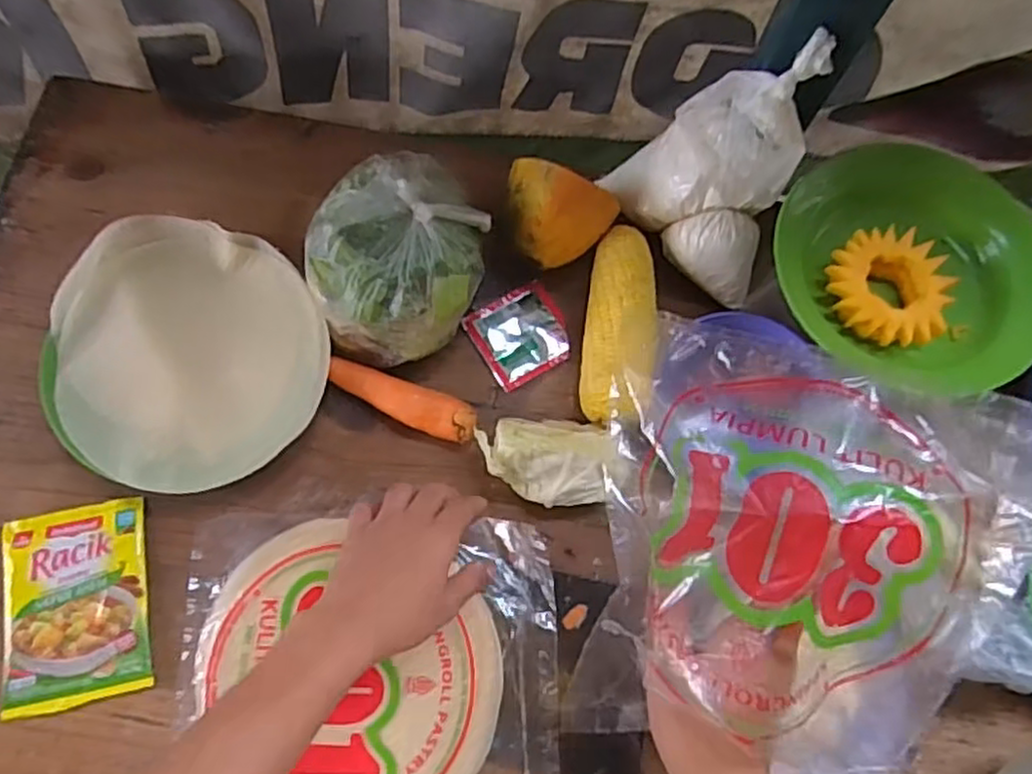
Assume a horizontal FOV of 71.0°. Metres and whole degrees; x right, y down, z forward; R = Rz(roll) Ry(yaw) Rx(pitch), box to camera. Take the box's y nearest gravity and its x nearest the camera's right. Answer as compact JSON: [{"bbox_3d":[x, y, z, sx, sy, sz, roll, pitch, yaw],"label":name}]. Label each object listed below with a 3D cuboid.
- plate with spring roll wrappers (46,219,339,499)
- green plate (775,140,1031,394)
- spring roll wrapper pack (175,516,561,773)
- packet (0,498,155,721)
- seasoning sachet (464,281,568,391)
[{"bbox_3d":[-0.269,-0.033,0.576,0.209,0.021,0.232,-30,78,-8],"label":"plate with spring roll wrappers"},{"bbox_3d":[0.314,-0.093,0.567,0.215,0.050,0.191,9,75,2],"label":"green plate"},{"bbox_3d":[-0.110,0.225,0.542,0.279,0.023,0.245,1,75,-1],"label":"spring roll wrapper pack"},{"bbox_3d":[-0.331,0.163,0.546,0.102,0.016,0.145,-13,76,-4],"label":"packet"},{"bbox_3d":[0.004,-0.046,0.637,0.079,0.005,0.081,-28,70,-11],"label":"seasoning sachet"}]

